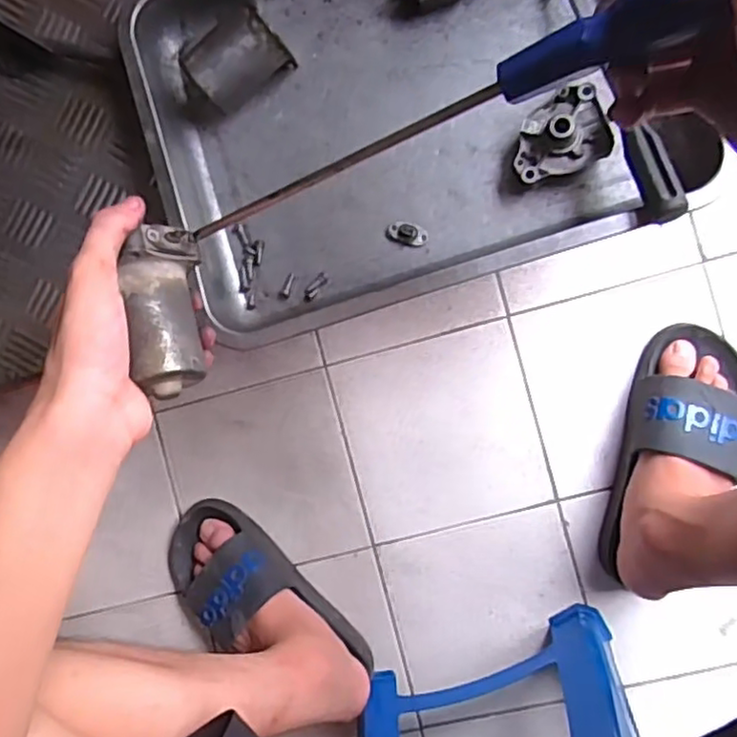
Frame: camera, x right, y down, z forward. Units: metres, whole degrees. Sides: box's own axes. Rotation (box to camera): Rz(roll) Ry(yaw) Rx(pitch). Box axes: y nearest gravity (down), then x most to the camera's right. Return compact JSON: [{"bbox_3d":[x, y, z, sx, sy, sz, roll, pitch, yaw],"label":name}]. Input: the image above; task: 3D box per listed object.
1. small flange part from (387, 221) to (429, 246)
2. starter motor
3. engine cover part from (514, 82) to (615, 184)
[{"bbox_3d":[0.030,-0.104,0.506,0.032,0.005,0.016,21,93,6],"label":"small flange part"},{"bbox_3d":[-0.117,-0.032,0.376,0.034,0.037,0.094,-4,87,6],"label":"starter motor"},{"bbox_3d":[0.136,-0.167,0.476,0.068,0.038,0.057,-25,88,6],"label":"engine cover part"}]

